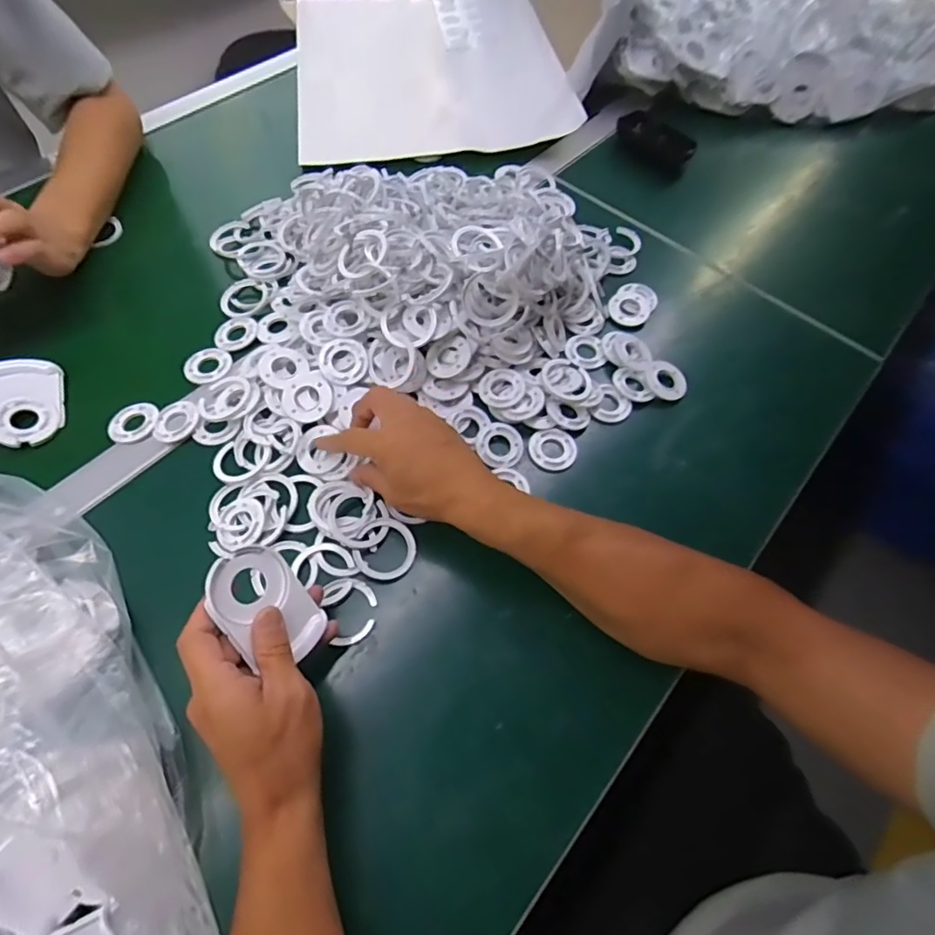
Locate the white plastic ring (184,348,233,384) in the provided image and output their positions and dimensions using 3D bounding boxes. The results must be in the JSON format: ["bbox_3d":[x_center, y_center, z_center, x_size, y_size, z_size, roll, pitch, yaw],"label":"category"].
[{"bbox_3d":[-0.256,-0.102,0.529,0.045,0.005,0.043,1,61,-2],"label":"white plastic ring"}]

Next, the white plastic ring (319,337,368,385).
[{"bbox_3d":[-0.114,-0.097,0.489,0.043,0.004,0.042,1,84,-6],"label":"white plastic ring"}]

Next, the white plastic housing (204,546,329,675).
[{"bbox_3d":[-0.134,0.093,0.355,0.084,0.011,0.056,55,46,-9],"label":"white plastic housing"}]

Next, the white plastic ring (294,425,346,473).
[{"bbox_3d":[-0.131,-0.016,0.468,0.039,0.004,0.042,0,79,-1],"label":"white plastic ring"}]

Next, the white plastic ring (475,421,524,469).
[{"bbox_3d":[0.030,-0.021,0.490,0.043,0.006,0.045,1,61,-2],"label":"white plastic ring"}]

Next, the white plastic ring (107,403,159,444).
[{"bbox_3d":[-0.308,-0.040,0.490,0.044,0.006,0.040,1,61,-2],"label":"white plastic ring"}]

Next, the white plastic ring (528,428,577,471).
[{"bbox_3d":[0.079,-0.017,0.496,0.044,0.011,0.039,4,61,-1],"label":"white plastic ring"}]

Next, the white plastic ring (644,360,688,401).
[{"bbox_3d":[0.200,-0.088,0.533,0.041,0.009,0.045,1,61,-2],"label":"white plastic ring"}]

